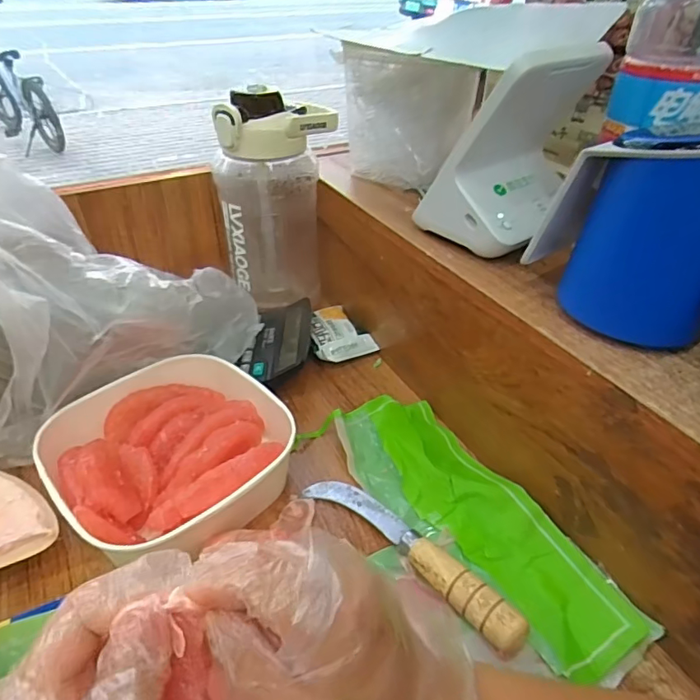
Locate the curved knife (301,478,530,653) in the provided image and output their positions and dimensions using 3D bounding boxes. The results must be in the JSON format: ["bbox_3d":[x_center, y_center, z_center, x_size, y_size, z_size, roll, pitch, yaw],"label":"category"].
[{"bbox_3d":[0.040,0.134,0.361,0.180,0.025,0.027,32,47,34],"label":"curved knife"}]

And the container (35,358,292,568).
[{"bbox_3d":[-0.136,0.077,0.408,0.169,0.054,0.164,-30,47,-34],"label":"container"}]

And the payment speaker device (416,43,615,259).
[{"bbox_3d":[0.123,-0.154,0.404,0.101,0.140,0.114,28,45,31],"label":"payment speaker device"}]

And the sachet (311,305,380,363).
[{"bbox_3d":[-0.015,-0.017,0.549,0.062,0.028,0.072,-16,40,-21],"label":"sachet"}]

